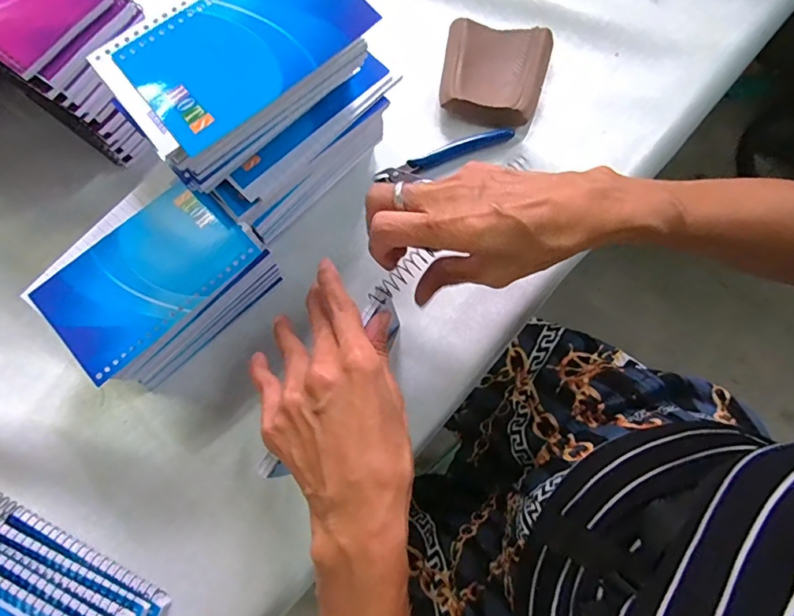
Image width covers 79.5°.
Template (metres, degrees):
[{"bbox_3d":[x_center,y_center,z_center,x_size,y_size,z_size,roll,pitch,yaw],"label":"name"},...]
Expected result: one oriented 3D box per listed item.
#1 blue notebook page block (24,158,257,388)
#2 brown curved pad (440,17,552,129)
[{"bbox_3d":[-0.168,-0.025,0.311,0.091,0.005,0.129,44,81,11],"label":"blue notebook page block"},{"bbox_3d":[0.082,-0.200,0.409,0.085,0.022,0.092,11,76,4],"label":"brown curved pad"}]

